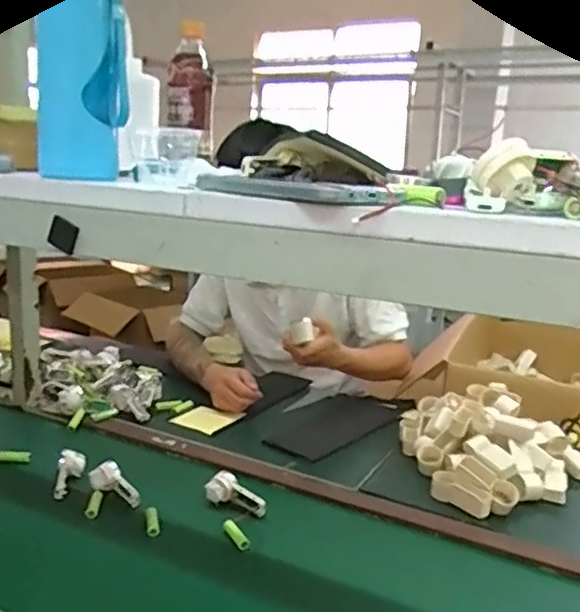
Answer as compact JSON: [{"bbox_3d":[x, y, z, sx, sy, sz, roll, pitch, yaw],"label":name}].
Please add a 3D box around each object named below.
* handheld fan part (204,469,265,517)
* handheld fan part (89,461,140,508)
[{"bbox_3d":[-0.073,0.269,0.901,0.092,0.031,0.042,23,19,17],"label":"handheld fan part"},{"bbox_3d":[-0.247,0.256,0.906,0.094,0.021,0.041,29,24,25],"label":"handheld fan part"}]

